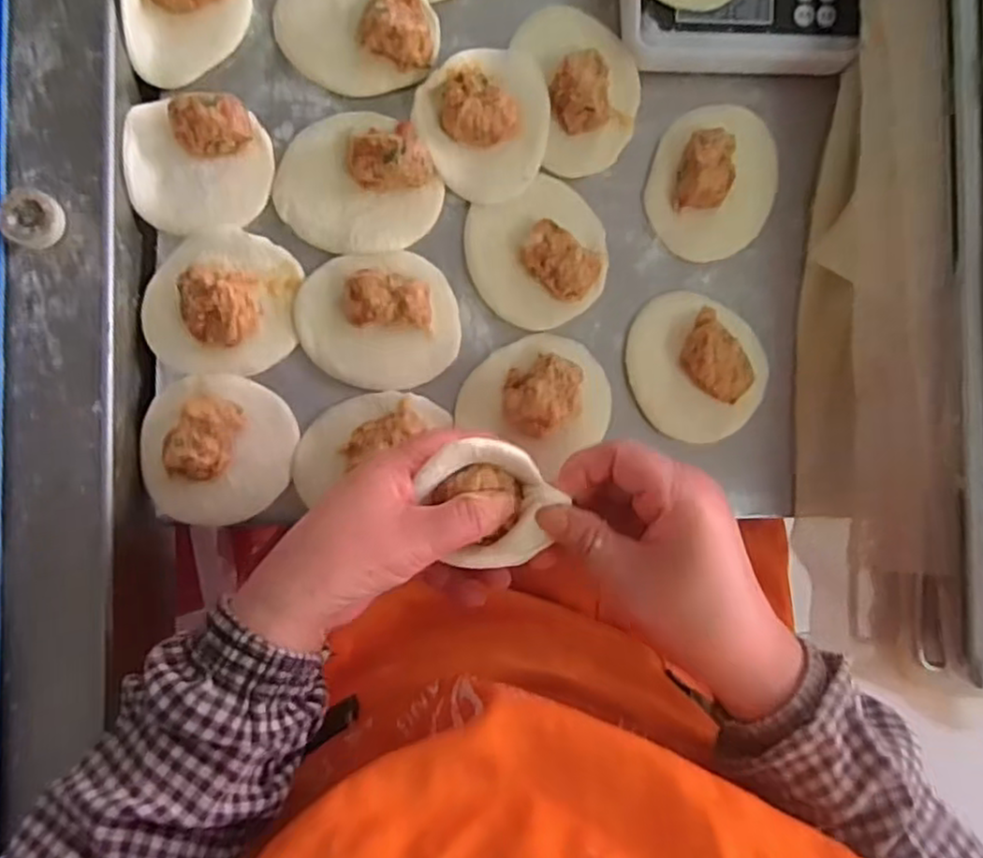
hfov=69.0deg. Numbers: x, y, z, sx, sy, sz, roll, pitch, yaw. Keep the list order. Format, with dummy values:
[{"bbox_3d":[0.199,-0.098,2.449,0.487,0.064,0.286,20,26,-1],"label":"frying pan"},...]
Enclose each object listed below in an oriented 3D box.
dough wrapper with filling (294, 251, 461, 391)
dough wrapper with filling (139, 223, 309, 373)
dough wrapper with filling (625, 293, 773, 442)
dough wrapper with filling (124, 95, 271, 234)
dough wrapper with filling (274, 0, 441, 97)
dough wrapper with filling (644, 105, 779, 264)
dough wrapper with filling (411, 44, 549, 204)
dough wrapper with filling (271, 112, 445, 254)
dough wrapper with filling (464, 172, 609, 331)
[{"bbox_3d":[-0.067,-0.067,0.423,0.094,0.026,0.081,-5,88,-6],"label":"dough wrapper with filling"},{"bbox_3d":[-0.160,-0.076,0.420,0.089,0.037,0.084,0,88,-6],"label":"dough wrapper with filling"},{"bbox_3d":[0.134,-0.041,0.445,0.087,0.024,0.093,0,88,-6],"label":"dough wrapper with filling"},{"bbox_3d":[-0.171,-0.156,0.415,0.077,0.032,0.069,0,88,-6],"label":"dough wrapper with filling"},{"bbox_3d":[-0.082,-0.248,0.432,0.098,0.030,0.078,31,85,-4],"label":"dough wrapper with filling"},{"bbox_3d":[0.144,-0.159,0.451,0.080,0.027,0.096,20,86,-5],"label":"dough wrapper with filling"},{"bbox_3d":[-0.001,-0.189,0.438,0.080,0.025,0.088,-30,91,-6],"label":"dough wrapper with filling"},{"bbox_3d":[-0.082,-0.151,0.426,0.090,0.025,0.092,-33,91,-6],"label":"dough wrapper with filling"},{"bbox_3d":[0.031,-0.109,0.435,0.085,0.024,0.086,0,88,-6],"label":"dough wrapper with filling"}]

